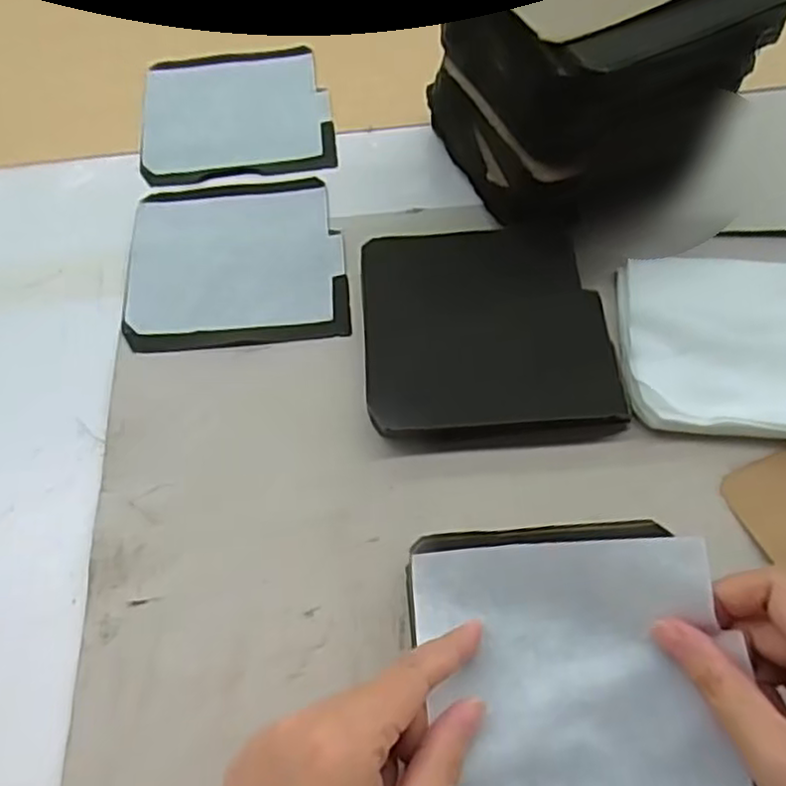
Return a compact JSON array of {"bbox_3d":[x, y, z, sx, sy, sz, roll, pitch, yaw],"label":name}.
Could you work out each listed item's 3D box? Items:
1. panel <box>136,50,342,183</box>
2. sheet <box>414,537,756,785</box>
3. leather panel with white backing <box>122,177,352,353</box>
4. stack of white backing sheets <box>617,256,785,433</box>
[{"bbox_3d":[-0.113,-0.207,0.505,0.132,0.005,0.130,-7,63,-2],"label":"panel"},{"bbox_3d":[0.069,0.112,0.279,0.117,0.041,0.107,-3,63,0],"label":"sheet"},{"bbox_3d":[-0.099,-0.086,0.442,0.133,0.006,0.128,-5,63,-2],"label":"leather panel with white backing"},{"bbox_3d":[0.198,-0.027,0.388,0.133,0.012,0.108,5,63,5],"label":"stack of white backing sheets"}]

